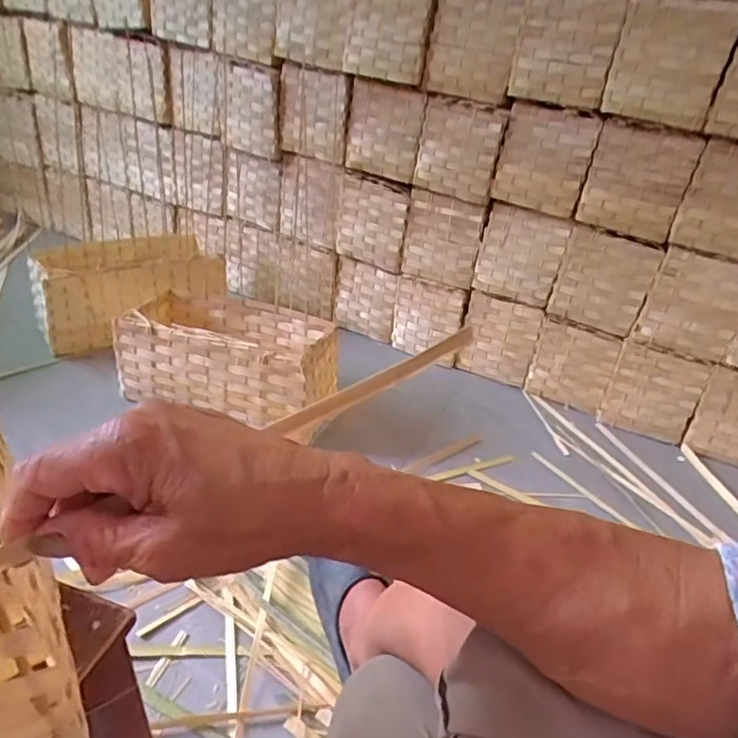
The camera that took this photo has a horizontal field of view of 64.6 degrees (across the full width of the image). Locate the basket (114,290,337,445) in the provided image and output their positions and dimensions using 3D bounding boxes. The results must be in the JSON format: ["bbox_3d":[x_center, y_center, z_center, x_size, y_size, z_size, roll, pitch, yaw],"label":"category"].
[{"bbox_3d":[-0.290,-0.039,1.255,0.439,0.164,0.240,16,33,12],"label":"basket"}]

